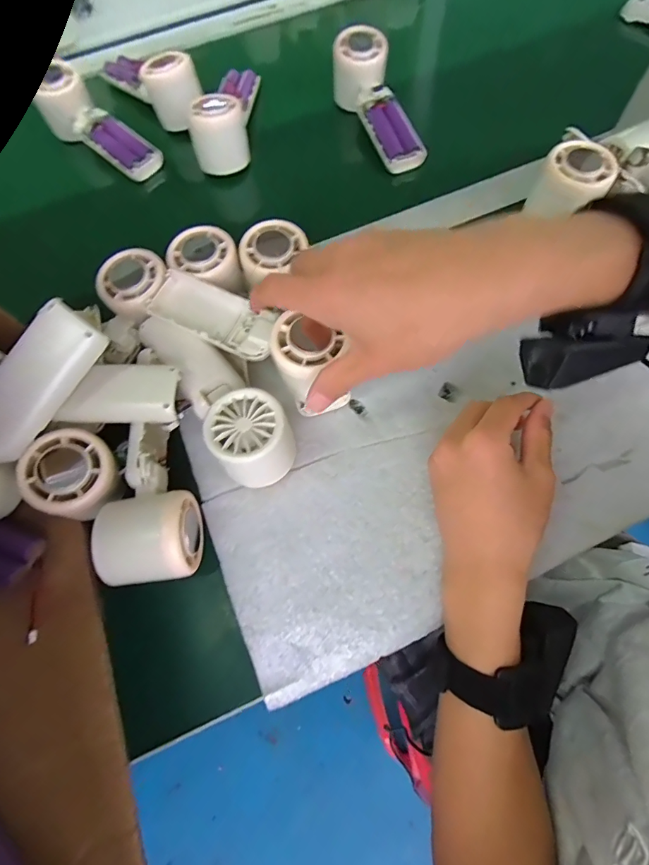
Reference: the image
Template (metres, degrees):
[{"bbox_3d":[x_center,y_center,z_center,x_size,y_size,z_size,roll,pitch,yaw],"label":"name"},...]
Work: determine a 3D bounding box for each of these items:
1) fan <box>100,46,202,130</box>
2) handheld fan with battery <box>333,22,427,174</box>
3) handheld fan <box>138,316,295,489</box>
[{"bbox_3d":[-0.206,-0.420,0.485,0.054,0.060,0.155,-41,72,-13],"label":"fan"},{"bbox_3d":[0.059,-0.355,0.458,0.049,0.048,0.165,-23,84,-5],"label":"handheld fan with battery"},{"bbox_3d":[-0.081,-0.032,0.310,0.053,0.053,0.156,-36,73,-11],"label":"handheld fan"}]

